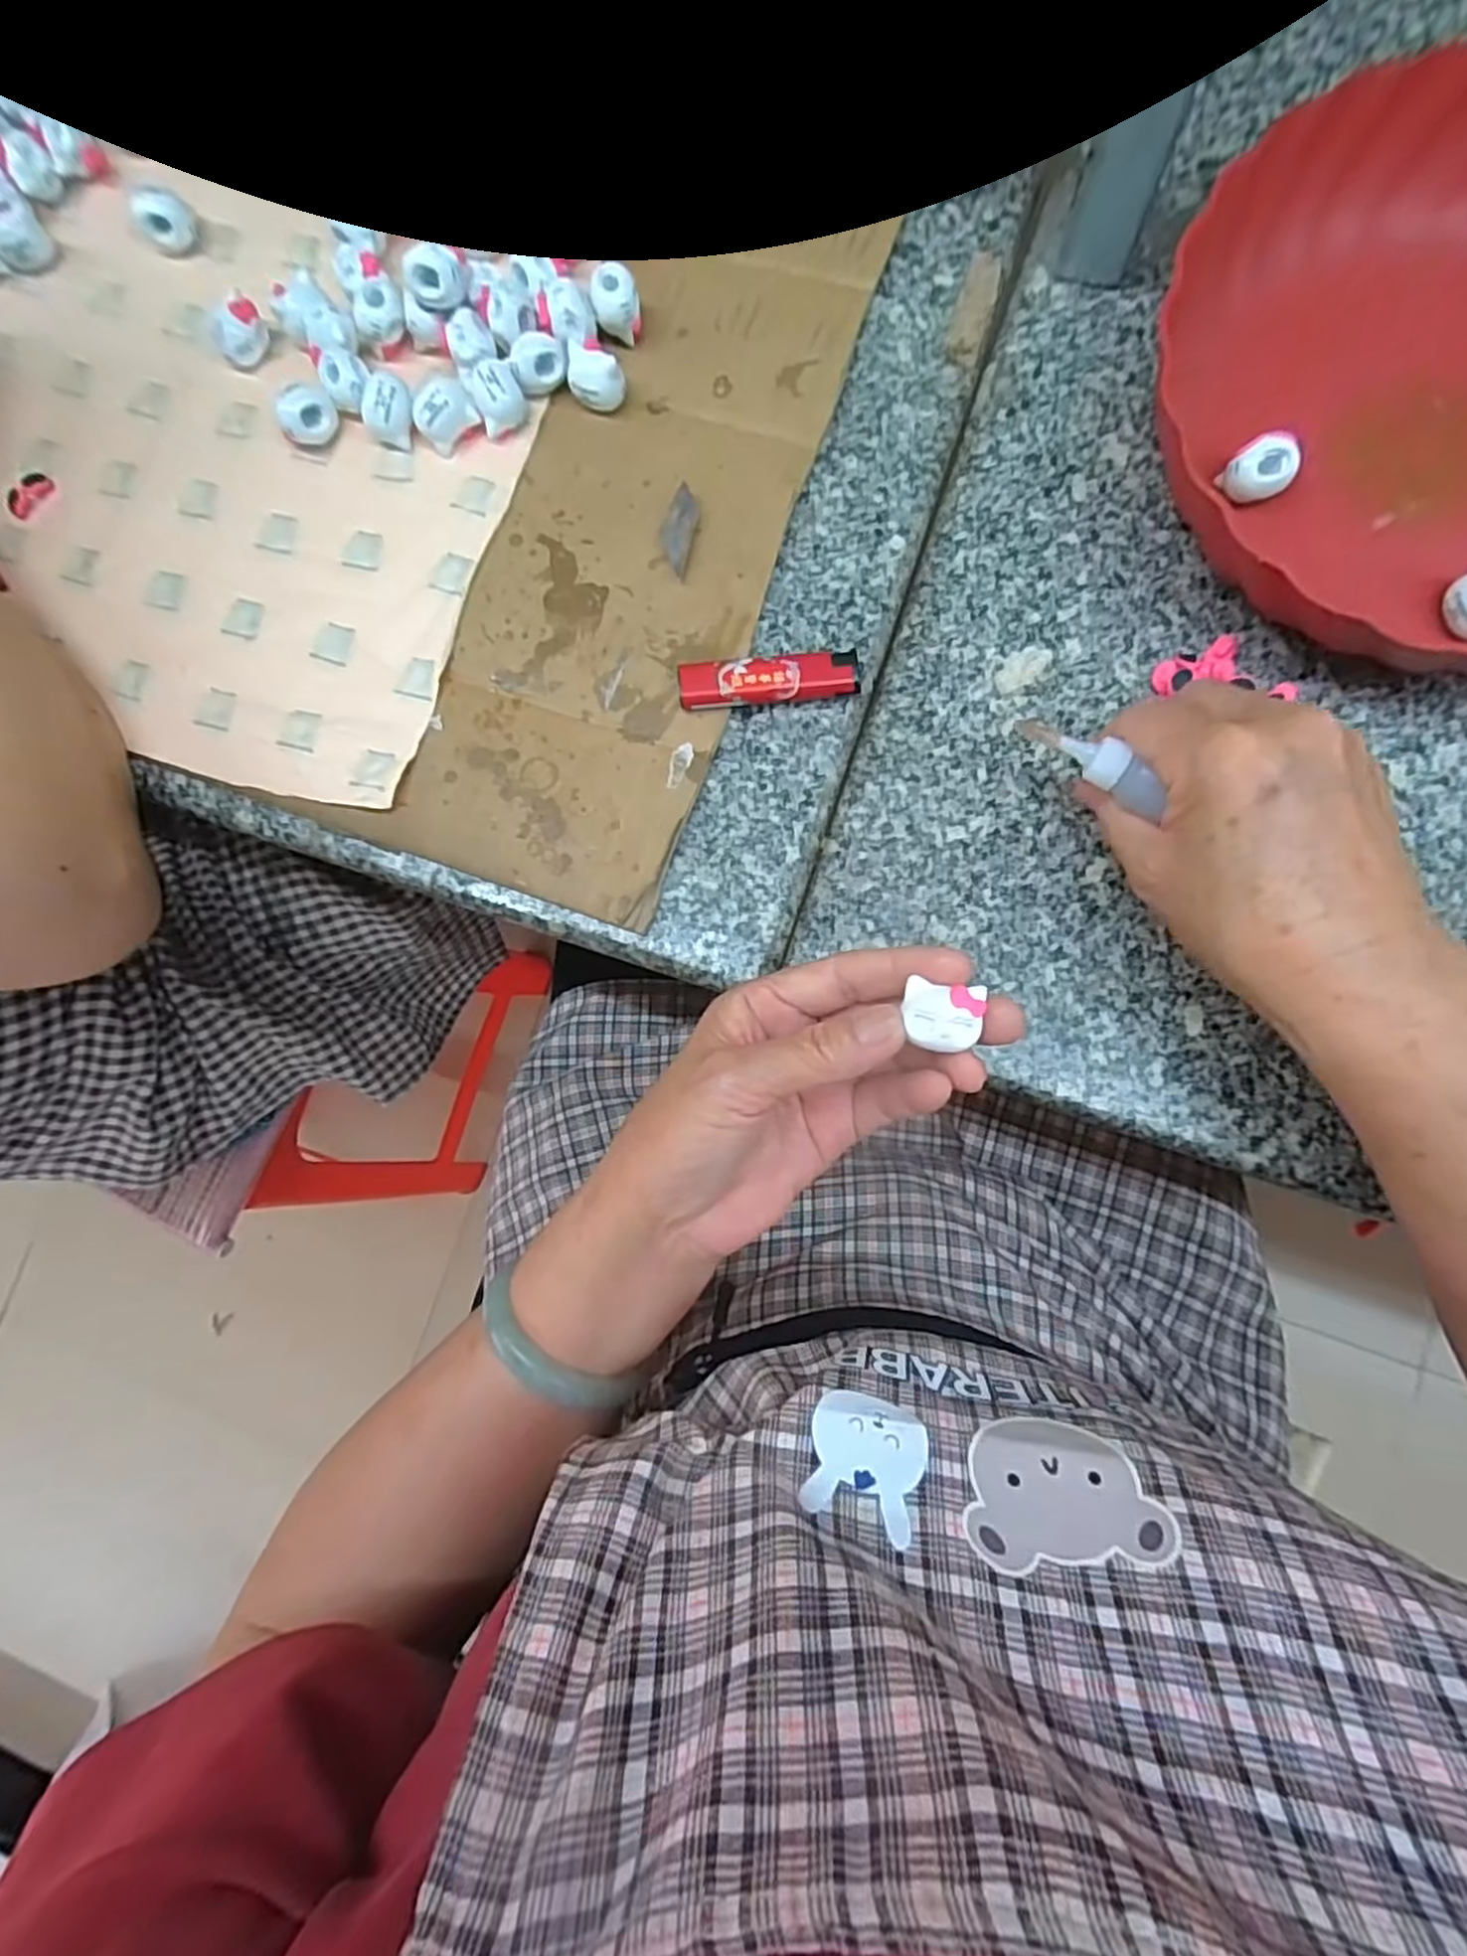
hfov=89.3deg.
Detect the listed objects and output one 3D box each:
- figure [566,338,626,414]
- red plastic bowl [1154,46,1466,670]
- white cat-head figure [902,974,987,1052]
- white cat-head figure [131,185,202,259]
[{"bbox_3d":[-0.060,-0.263,0.327,0.025,0.020,0.015,28,86,7],"label":"figure"},{"bbox_3d":[0.294,-0.232,0.290,0.234,0.048,0.234,0,83,4],"label":"red plastic bowl"},{"bbox_3d":[0.066,0.011,0.232,0.022,0.005,0.021,12,84,5],"label":"white cat-head figure"},{"bbox_3d":[-0.270,-0.361,0.355,0.025,0.021,0.018,-33,82,0],"label":"white cat-head figure"}]

